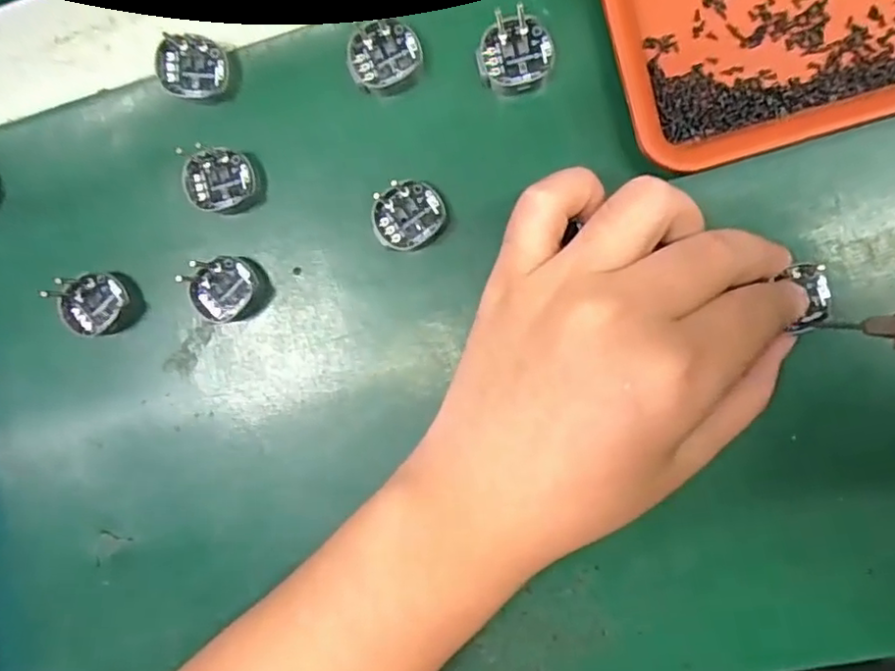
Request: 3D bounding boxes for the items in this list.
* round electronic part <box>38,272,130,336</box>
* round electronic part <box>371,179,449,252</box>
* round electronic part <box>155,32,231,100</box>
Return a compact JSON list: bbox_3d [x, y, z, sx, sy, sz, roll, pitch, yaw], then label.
[{"bbox_3d":[-0.152,-0.013,0.276,0.027,0.020,0.025,1,94,8],"label":"round electronic part"},{"bbox_3d":[-0.014,-0.047,0.258,0.028,0.014,0.026,1,94,8],"label":"round electronic part"},{"bbox_3d":[-0.103,-0.108,0.265,0.028,0.013,0.024,7,95,8],"label":"round electronic part"}]

